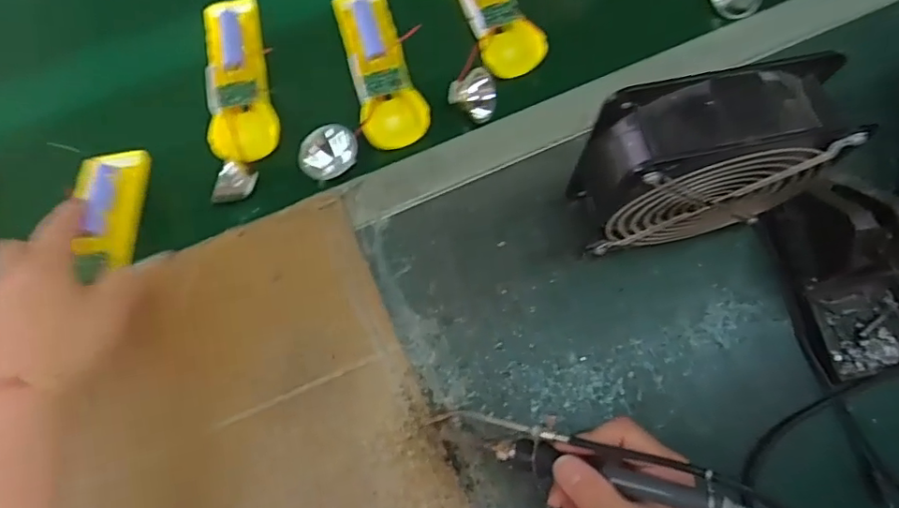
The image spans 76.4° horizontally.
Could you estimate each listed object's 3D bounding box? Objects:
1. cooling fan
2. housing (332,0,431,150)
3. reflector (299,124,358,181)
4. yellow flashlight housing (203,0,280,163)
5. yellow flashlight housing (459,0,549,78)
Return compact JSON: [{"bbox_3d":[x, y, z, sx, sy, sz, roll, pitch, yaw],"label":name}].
[{"bbox_3d":[0.164,-0.057,0.390,0.142,0.155,0.063,-10,72,-4],"label":"cooling fan"},{"bbox_3d":[-0.060,-0.164,0.496,0.053,0.027,0.158,-14,72,-5],"label":"housing"},{"bbox_3d":[-0.100,-0.084,0.471,0.046,0.035,0.034,0,71,0],"label":"reflector"},{"bbox_3d":[-0.184,-0.154,0.492,0.054,0.021,0.165,-14,76,-5],"label":"yellow flashlight housing"},{"bbox_3d":[0.035,-0.226,0.511,0.052,0.024,0.153,-20,72,-7],"label":"yellow flashlight housing"}]

